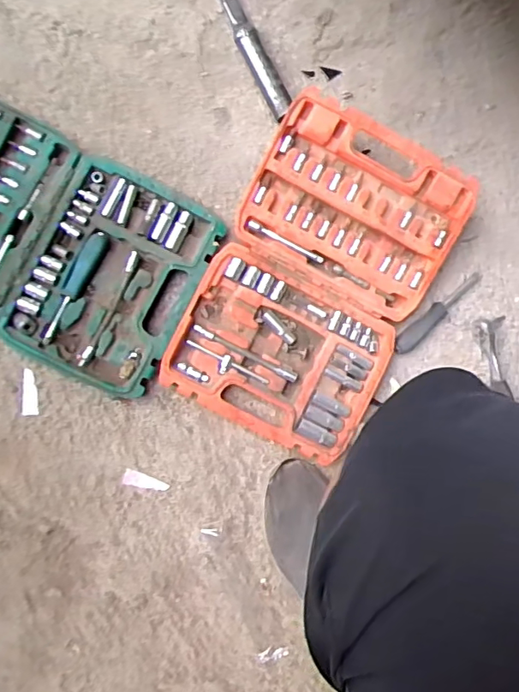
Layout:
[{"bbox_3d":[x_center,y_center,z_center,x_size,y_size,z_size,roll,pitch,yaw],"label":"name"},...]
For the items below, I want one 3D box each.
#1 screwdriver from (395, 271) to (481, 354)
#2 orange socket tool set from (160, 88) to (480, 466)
[{"bbox_3d":[0.230,-0.044,0.688,0.151,0.020,0.025,-40,92,-7],"label":"screwdriver"},{"bbox_3d":[0.072,-0.075,0.653,0.252,0.082,0.383,29,84,-4],"label":"orange socket tool set"}]

